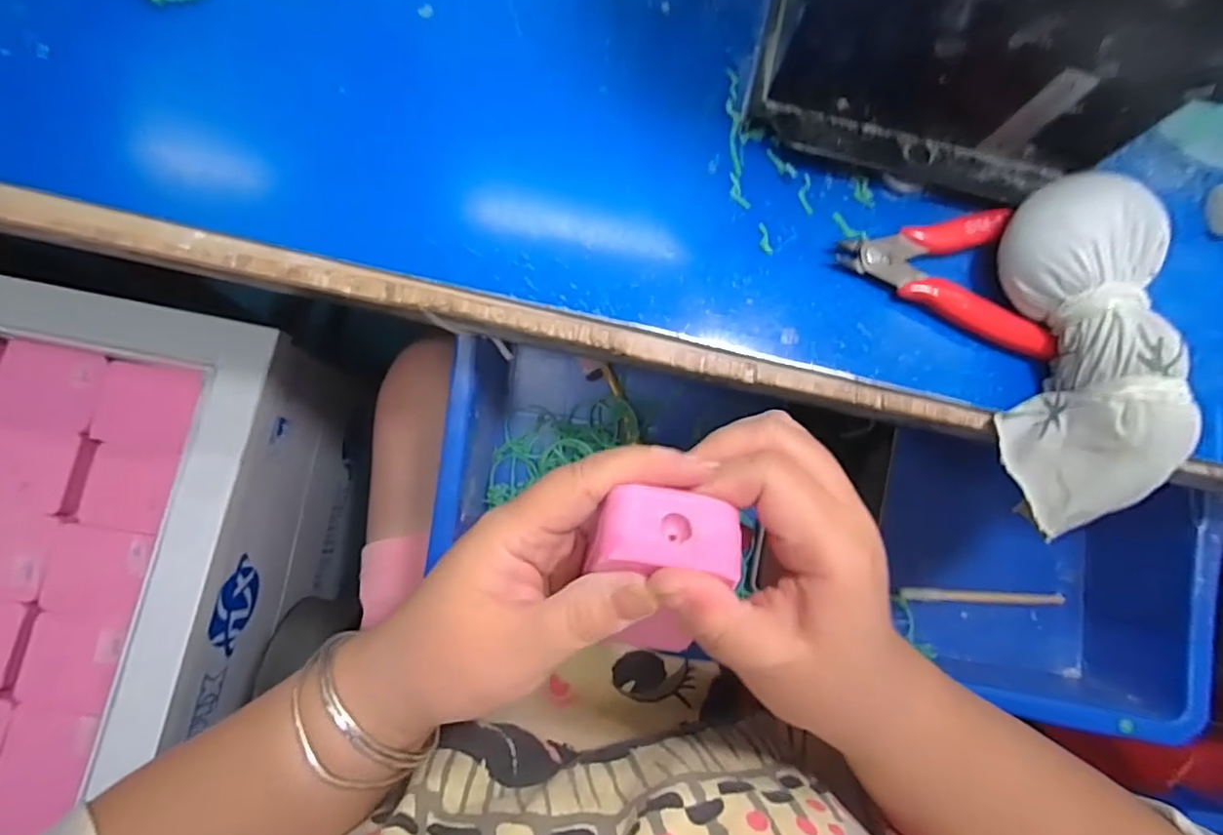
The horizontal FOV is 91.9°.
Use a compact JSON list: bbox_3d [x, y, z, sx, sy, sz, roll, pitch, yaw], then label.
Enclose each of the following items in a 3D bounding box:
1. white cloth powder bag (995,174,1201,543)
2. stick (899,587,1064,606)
[{"bbox_3d":[0.199,-0.025,0.249,0.056,0.047,0.142,-5,81,-4],"label":"white cloth powder bag"},{"bbox_3d":[0.245,0.119,0.392,0.107,0.005,0.008,3,81,-3],"label":"stick"}]

